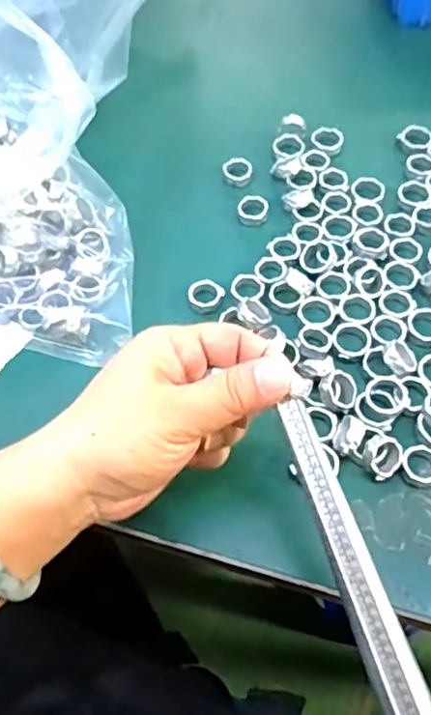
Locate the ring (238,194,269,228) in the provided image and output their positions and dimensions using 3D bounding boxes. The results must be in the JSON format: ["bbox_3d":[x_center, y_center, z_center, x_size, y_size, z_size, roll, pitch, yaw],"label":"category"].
[{"bbox_3d":[0.025,-0.100,0.427,0.020,0.009,0.021,0,60,1],"label":"ring"}]

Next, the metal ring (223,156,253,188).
[{"bbox_3d":[0.015,-0.132,0.446,0.021,0.007,0.022,0,60,1],"label":"metal ring"}]

